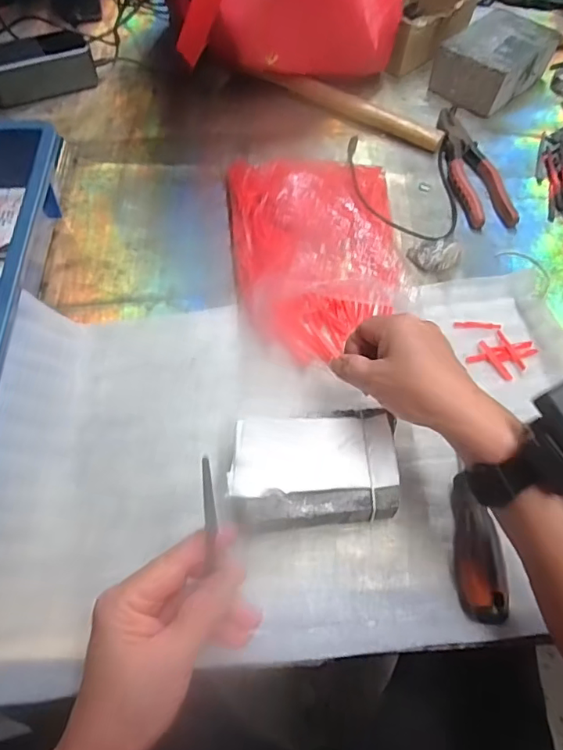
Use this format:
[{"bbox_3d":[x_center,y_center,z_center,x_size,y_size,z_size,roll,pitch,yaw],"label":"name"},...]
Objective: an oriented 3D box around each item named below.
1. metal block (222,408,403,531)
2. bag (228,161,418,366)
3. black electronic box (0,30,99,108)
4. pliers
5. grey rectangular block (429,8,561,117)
[{"bbox_3d":[0.023,0.075,0.392,0.125,0.055,0.081,-4,60,-4],"label":"metal block"},{"bbox_3d":[0.039,-0.131,0.514,0.173,0.061,0.242,-2,59,-3],"label":"bag"},{"bbox_3d":[-0.304,-0.384,0.649,0.130,0.055,0.047,-28,64,-17],"label":"black electronic box"},{"bbox_3d":[0.221,-0.251,0.617,0.055,0.015,0.196,-7,60,-6],"label":"pliers"},{"bbox_3d":[0.286,-0.425,0.701,0.105,0.063,0.164,40,65,19],"label":"grey rectangular block"}]

